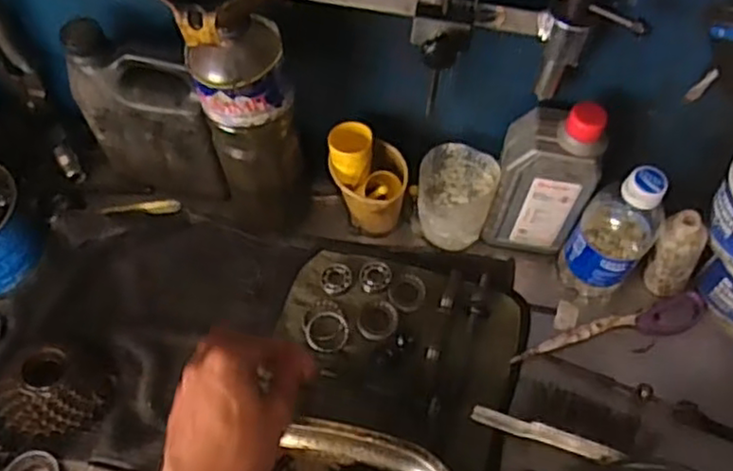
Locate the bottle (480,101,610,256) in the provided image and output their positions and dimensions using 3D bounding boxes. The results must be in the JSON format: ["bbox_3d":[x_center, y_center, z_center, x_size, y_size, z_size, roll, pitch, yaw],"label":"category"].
[{"bbox_3d":[0.160,-0.050,0.622,0.082,0.170,0.051,15,58,8],"label":"bottle"}]

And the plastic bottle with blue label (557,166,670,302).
[{"bbox_3d":[0.223,-0.003,0.612,0.060,0.165,0.061,1,57,-1],"label":"plastic bottle with blue label"}]

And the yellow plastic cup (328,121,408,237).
[{"bbox_3d":[0.001,-0.048,0.655,0.069,0.105,0.060,-1,57,-2],"label":"yellow plastic cup"}]

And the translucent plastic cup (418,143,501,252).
[{"bbox_3d":[0.083,-0.034,0.656,0.072,0.082,0.064,21,59,12],"label":"translucent plastic cup"}]

